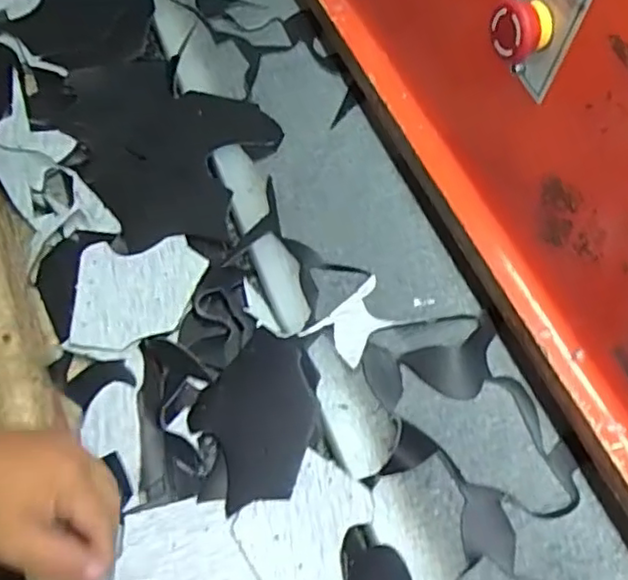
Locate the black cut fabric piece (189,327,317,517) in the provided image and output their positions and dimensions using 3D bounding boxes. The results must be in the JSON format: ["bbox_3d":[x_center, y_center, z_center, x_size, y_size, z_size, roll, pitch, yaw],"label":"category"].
[{"bbox_3d":[-0.046,0.100,0.517,0.093,0.008,0.124,-21,67,2],"label":"black cut fabric piece"}]

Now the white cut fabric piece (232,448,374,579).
[{"bbox_3d":[0.001,0.182,0.474,0.094,0.025,0.102,-35,66,-22],"label":"white cut fabric piece"}]

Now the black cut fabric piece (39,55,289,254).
[{"bbox_3d":[-0.147,-0.145,0.648,0.176,0.054,0.235,-31,64,-20],"label":"black cut fabric piece"}]

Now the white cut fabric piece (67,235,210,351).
[{"bbox_3d":[-0.147,0.001,0.561,0.095,0.034,0.112,2,58,-1],"label":"white cut fabric piece"}]

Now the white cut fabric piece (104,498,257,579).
[{"bbox_3d":[-0.088,0.194,0.453,0.082,0.029,0.097,-23,62,-16],"label":"white cut fabric piece"}]

